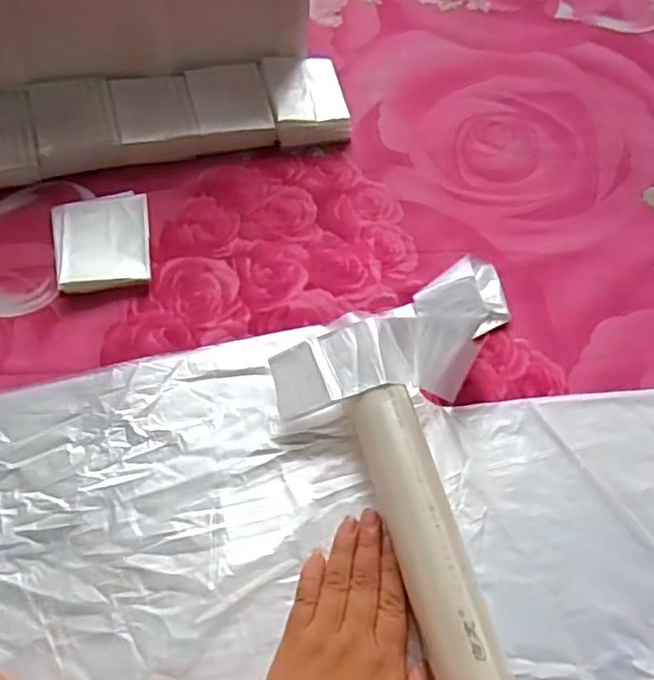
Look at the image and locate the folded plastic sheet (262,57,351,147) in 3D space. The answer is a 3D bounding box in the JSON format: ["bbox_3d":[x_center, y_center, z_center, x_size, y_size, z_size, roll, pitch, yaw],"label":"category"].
[{"bbox_3d":[-0.019,-0.210,0.587,0.063,0.026,0.088,-10,62,-10],"label":"folded plastic sheet"}]

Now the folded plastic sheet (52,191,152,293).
[{"bbox_3d":[-0.170,-0.074,0.507,0.069,0.017,0.082,-10,62,-10],"label":"folded plastic sheet"}]

